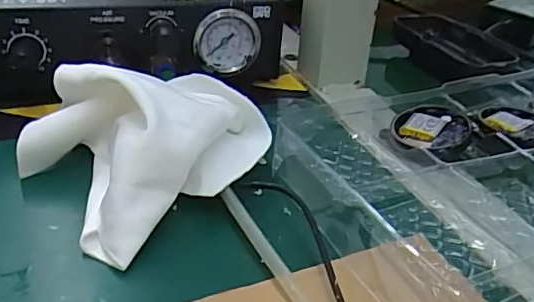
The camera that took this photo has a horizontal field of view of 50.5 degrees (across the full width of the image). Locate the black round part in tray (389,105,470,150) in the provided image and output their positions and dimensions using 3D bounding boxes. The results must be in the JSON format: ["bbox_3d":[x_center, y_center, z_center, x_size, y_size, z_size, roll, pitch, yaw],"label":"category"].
[{"bbox_3d":[0.096,-0.013,0.335,0.043,0.012,0.039,7,32,5],"label":"black round part in tray"}]

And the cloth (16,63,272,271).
[{"bbox_3d":[-0.064,-0.014,0.290,0.112,0.055,0.114,29,40,34],"label":"cloth"}]

